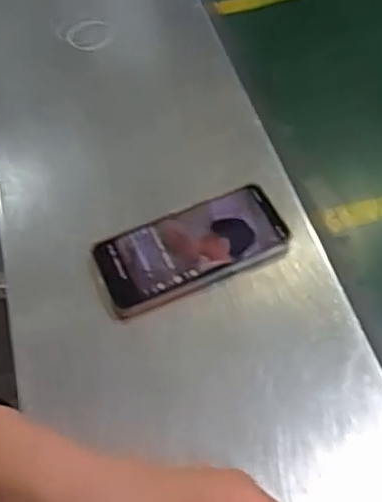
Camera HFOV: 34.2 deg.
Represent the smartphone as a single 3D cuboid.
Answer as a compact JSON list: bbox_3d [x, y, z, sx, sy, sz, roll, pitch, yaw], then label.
[{"bbox_3d":[0.001,-0.003,0.537,0.162,0.009,0.084,-22,55,-11],"label":"smartphone"}]

